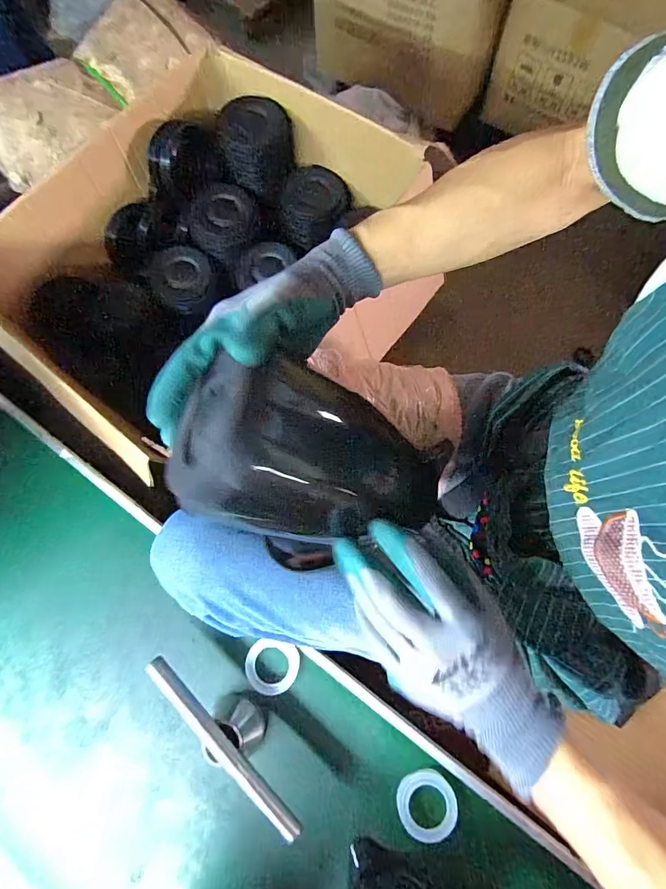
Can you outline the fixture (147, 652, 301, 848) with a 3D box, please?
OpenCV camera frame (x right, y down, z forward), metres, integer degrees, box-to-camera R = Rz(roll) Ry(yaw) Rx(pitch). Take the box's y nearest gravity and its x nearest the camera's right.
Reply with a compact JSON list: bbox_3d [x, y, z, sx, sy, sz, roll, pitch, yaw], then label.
[{"bbox_3d":[-0.103,0.287,0.428,0.046,0.072,0.199,-41,77,-10],"label":"fixture"}]

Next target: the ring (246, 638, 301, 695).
[{"bbox_3d":[-0.067,0.245,0.473,0.059,0.007,0.053,13,64,-6],"label":"ring"}]

